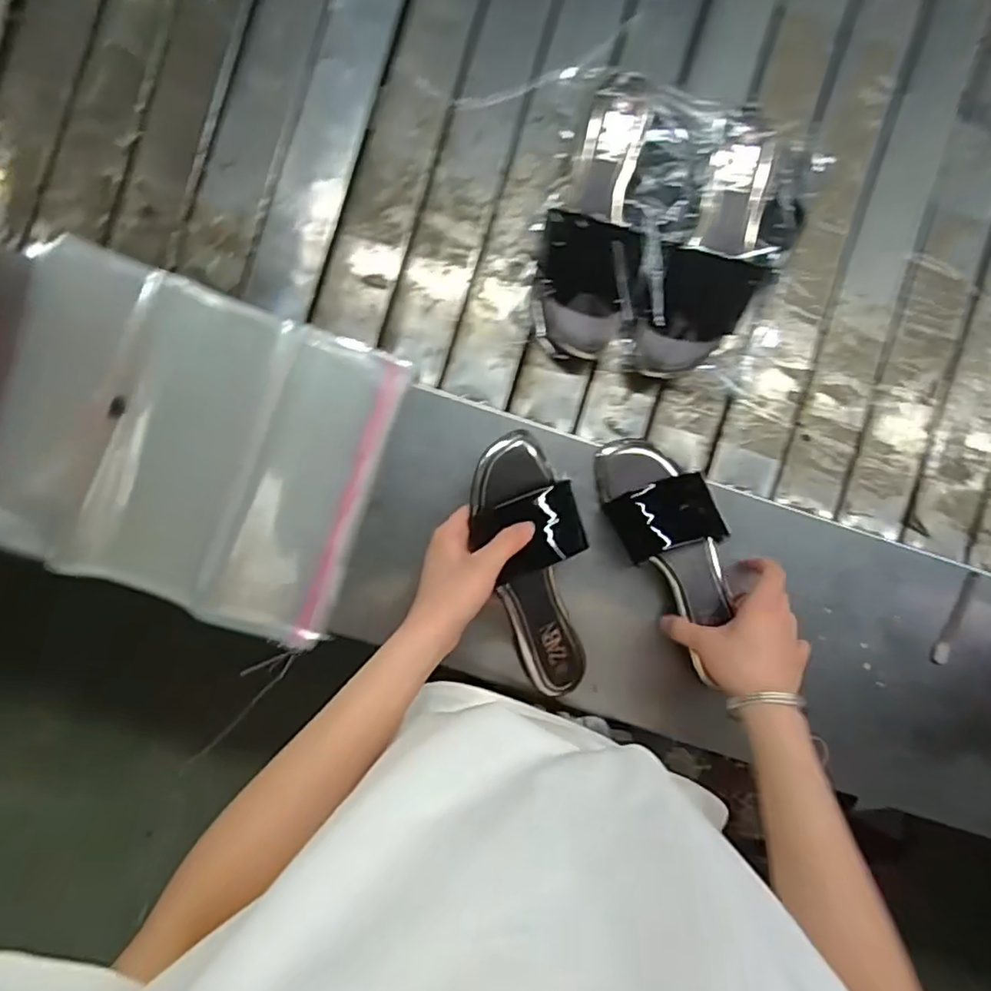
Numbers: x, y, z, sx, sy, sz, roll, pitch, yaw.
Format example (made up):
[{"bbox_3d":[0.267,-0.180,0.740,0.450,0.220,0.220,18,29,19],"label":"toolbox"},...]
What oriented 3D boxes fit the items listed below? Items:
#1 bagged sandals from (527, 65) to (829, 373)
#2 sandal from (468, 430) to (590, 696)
[{"bbox_3d":[0.147,-0.225,0.540,0.213,0.078,0.231,13,91,-3],"label":"bagged sandals"},{"bbox_3d":[0.034,0.065,0.511,0.085,0.050,0.224,-10,104,-2],"label":"sandal"}]

